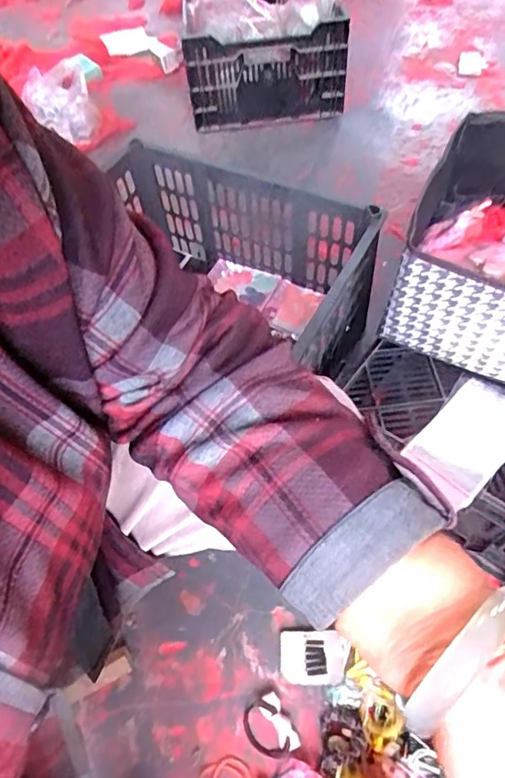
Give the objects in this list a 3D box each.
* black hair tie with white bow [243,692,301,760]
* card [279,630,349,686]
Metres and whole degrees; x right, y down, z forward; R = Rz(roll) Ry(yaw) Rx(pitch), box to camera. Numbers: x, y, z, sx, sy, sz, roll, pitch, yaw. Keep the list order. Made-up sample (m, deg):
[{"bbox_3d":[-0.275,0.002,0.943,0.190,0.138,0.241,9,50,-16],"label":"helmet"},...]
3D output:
[{"bbox_3d":[0.020,0.424,0.648,0.053,0.010,0.067,-28,59,-12],"label":"black hair tie with white bow"},{"bbox_3d":[0.078,0.351,0.677,0.089,0.007,0.061,-11,59,23],"label":"card"}]

